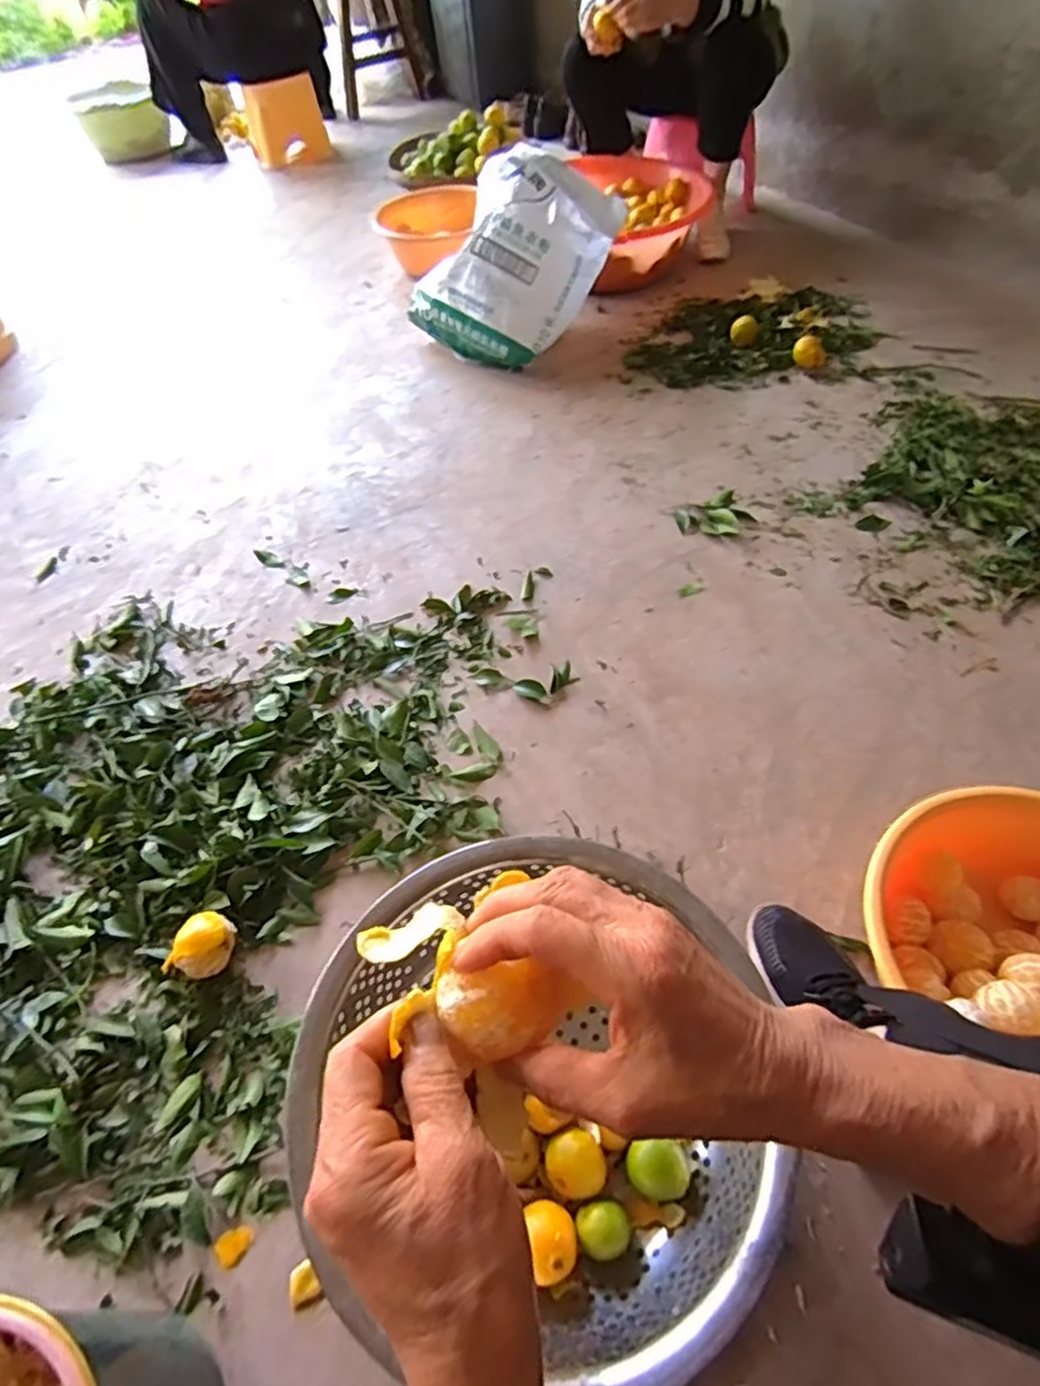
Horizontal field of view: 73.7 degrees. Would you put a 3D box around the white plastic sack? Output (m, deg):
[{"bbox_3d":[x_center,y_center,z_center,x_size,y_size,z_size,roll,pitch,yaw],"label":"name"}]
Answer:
[{"bbox_3d":[-0.018,-0.935,1.507,0.343,0.301,0.331,30,61,24],"label":"white plastic sack"}]

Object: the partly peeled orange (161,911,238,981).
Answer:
[{"bbox_3d":[-0.355,0.284,0.777,0.064,0.051,0.071,19,58,17],"label":"partly peeled orange"}]

